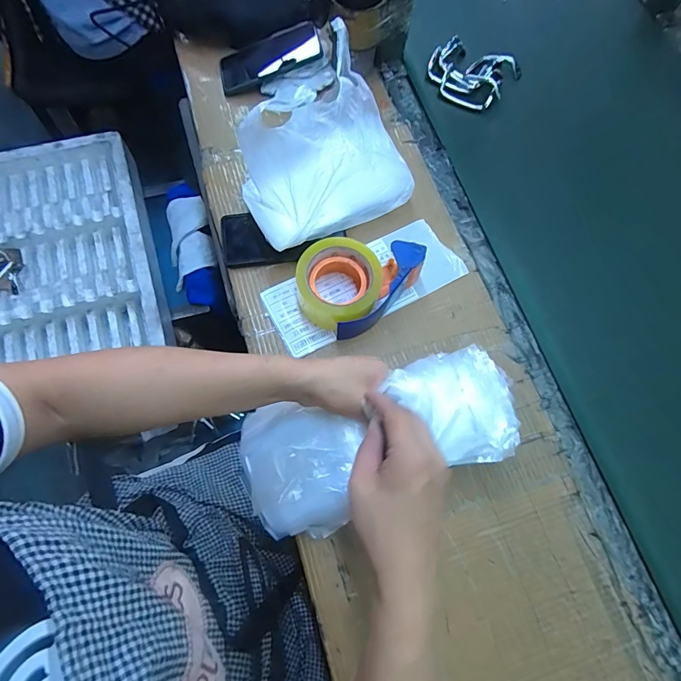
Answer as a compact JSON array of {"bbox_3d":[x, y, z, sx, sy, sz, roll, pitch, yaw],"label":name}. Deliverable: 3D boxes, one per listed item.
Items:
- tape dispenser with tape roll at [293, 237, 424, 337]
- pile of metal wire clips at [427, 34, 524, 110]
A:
[{"bbox_3d":[0.016,-0.080,0.508,0.117,0.062,0.147,39,74,11],"label":"tape dispenser with tape roll"},{"bbox_3d":[0.218,-0.447,0.667,0.130,0.021,0.136,1,71,-2],"label":"pile of metal wire clips"}]

